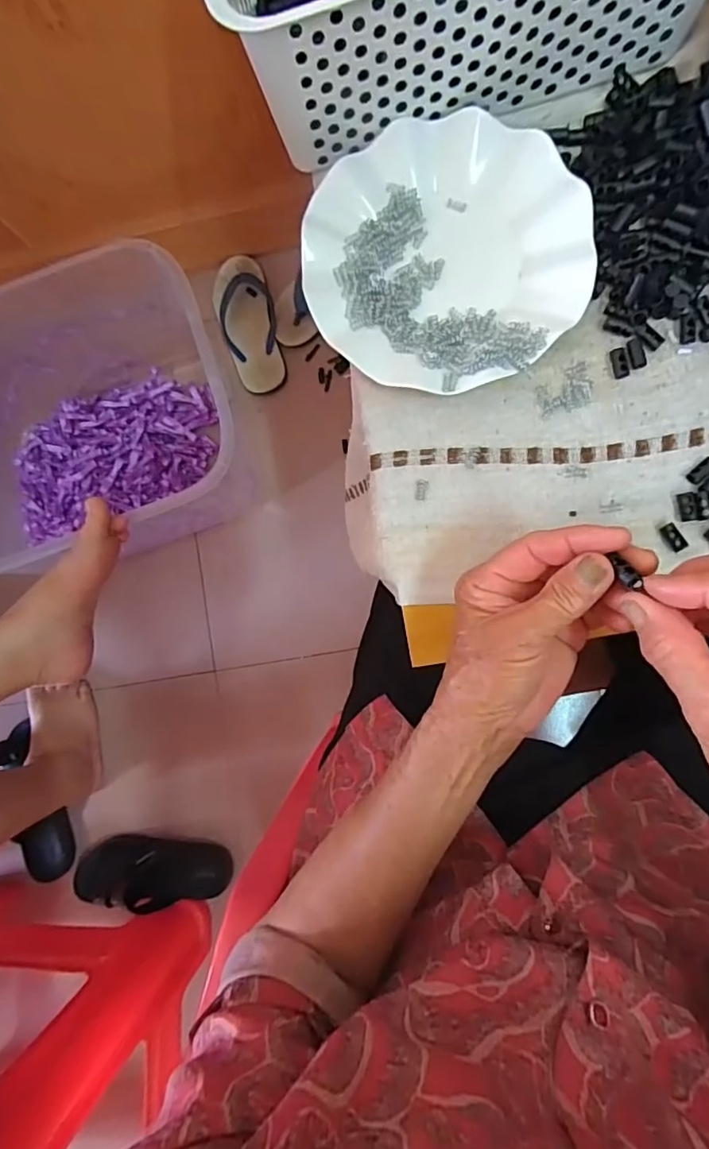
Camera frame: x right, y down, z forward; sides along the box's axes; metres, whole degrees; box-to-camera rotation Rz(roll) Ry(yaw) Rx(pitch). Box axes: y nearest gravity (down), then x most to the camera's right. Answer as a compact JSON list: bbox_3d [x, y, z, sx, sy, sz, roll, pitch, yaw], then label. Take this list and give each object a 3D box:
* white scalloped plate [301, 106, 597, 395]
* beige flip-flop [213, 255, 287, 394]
[{"bbox_3d":[0.060,-0.210,0.357,0.178,0.023,0.179,0,87,6],"label":"white scalloped plate"},{"bbox_3d":[-0.176,-0.420,0.901,0.092,0.033,0.232,-15,85,5],"label":"beige flip-flop"}]

